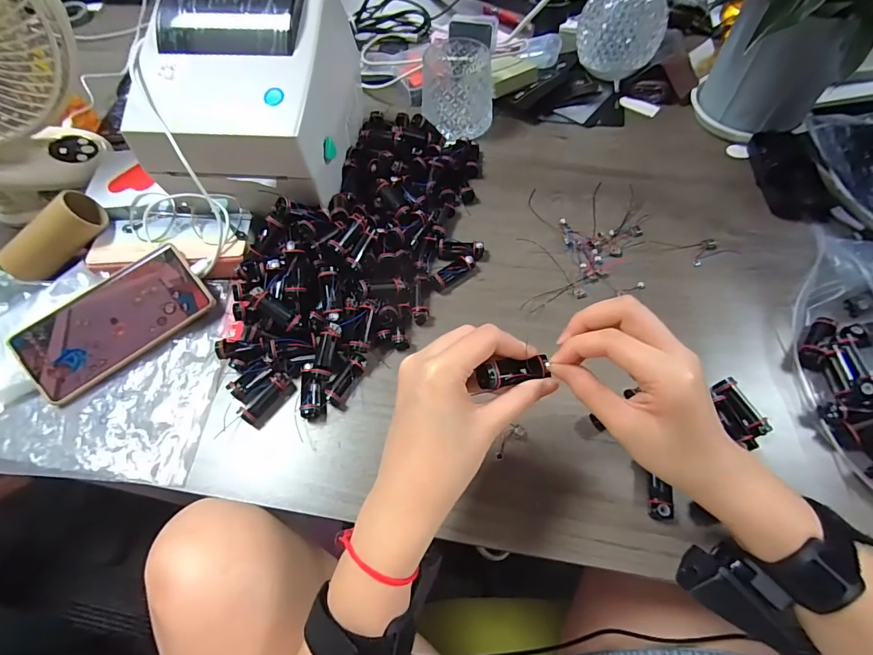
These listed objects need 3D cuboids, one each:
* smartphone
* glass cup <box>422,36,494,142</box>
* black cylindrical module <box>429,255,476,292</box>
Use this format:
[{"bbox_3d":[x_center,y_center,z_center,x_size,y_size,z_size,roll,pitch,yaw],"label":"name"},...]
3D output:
[{"bbox_3d":[-0.298,-0.007,0.401,0.162,0.008,0.077,-36,91,-13],"label":"smartphone"},{"bbox_3d":[0.027,-0.290,0.528,0.084,0.079,0.092,-1,61,2],"label":"glass cup"},{"bbox_3d":[0.017,-0.055,0.430,0.050,0.016,0.016,-33,65,-15],"label":"black cylindrical module"}]

